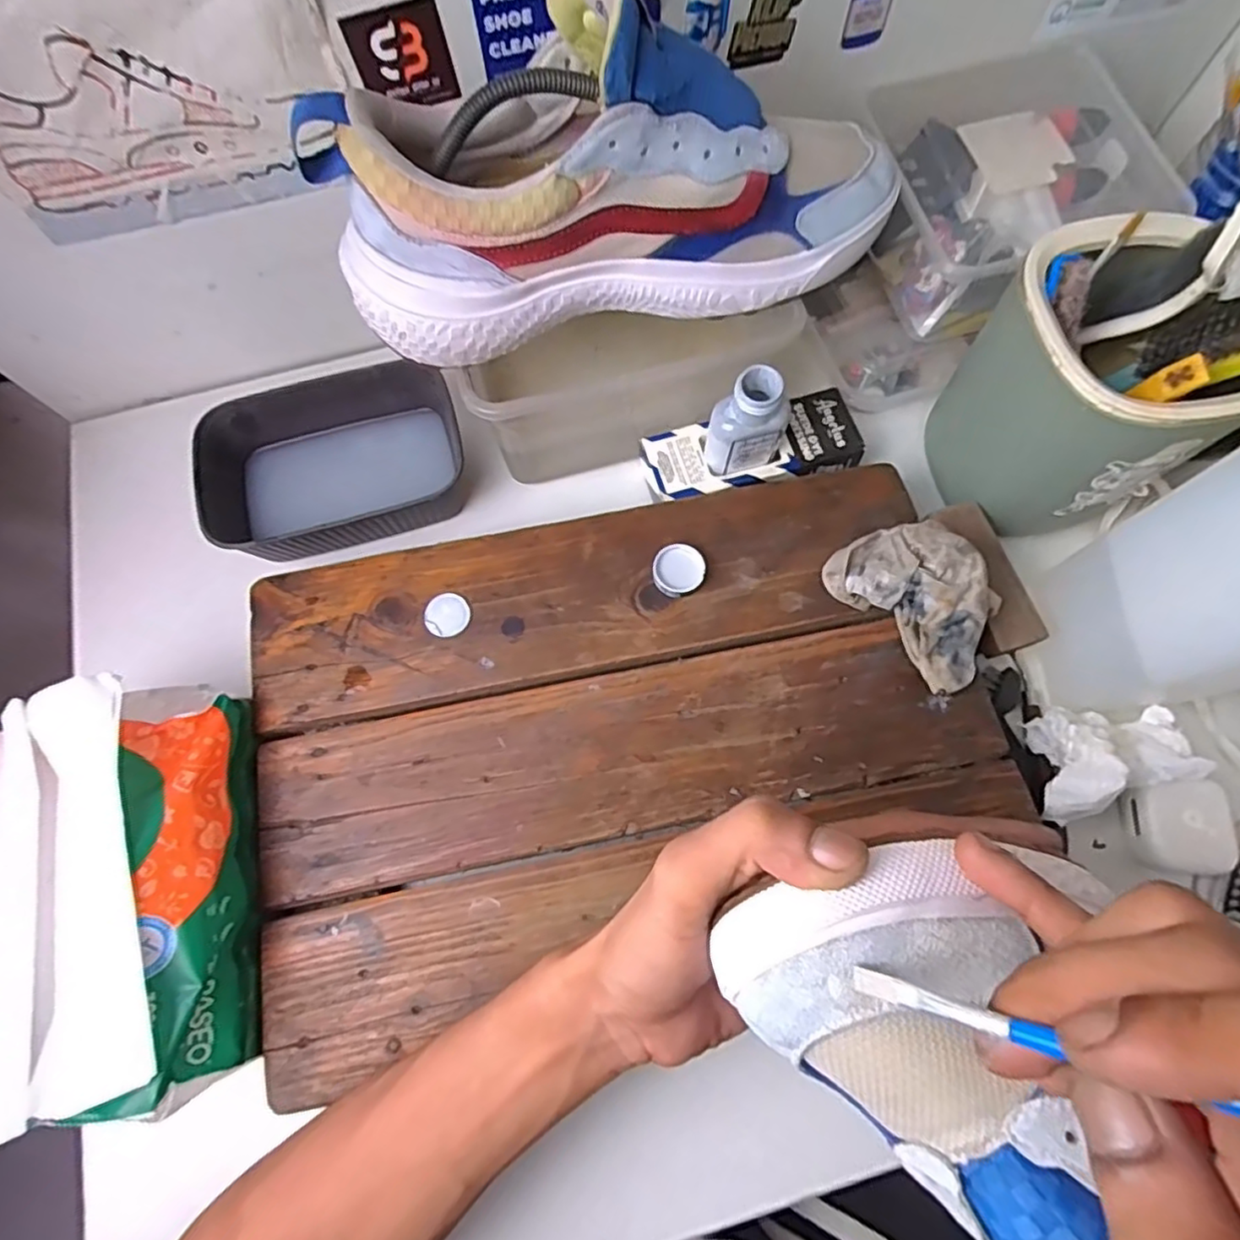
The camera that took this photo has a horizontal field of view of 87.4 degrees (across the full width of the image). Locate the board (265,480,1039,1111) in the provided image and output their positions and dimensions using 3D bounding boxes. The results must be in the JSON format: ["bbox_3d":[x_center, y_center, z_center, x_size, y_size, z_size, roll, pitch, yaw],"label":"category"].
[{"bbox_3d":[0.019,0.054,0.369,0.438,0.017,0.257,-12,73,-4],"label":"board"}]

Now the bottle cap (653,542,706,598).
[{"bbox_3d":[0.035,-0.029,0.389,0.030,0.012,0.031,0,72,1],"label":"bottle cap"}]

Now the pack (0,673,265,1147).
[{"bbox_3d":[-0.257,0.128,0.309,0.133,0.075,0.194,-14,72,-4],"label":"pack"}]

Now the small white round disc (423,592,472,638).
[{"bbox_3d":[-0.104,-0.003,0.388,0.026,0.004,0.027,0,72,1],"label":"small white round disc"}]

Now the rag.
[{"bbox_3d":[0.171,-0.013,0.367,0.060,0.041,0.096,-39,75,-11],"label":"rag"}]

